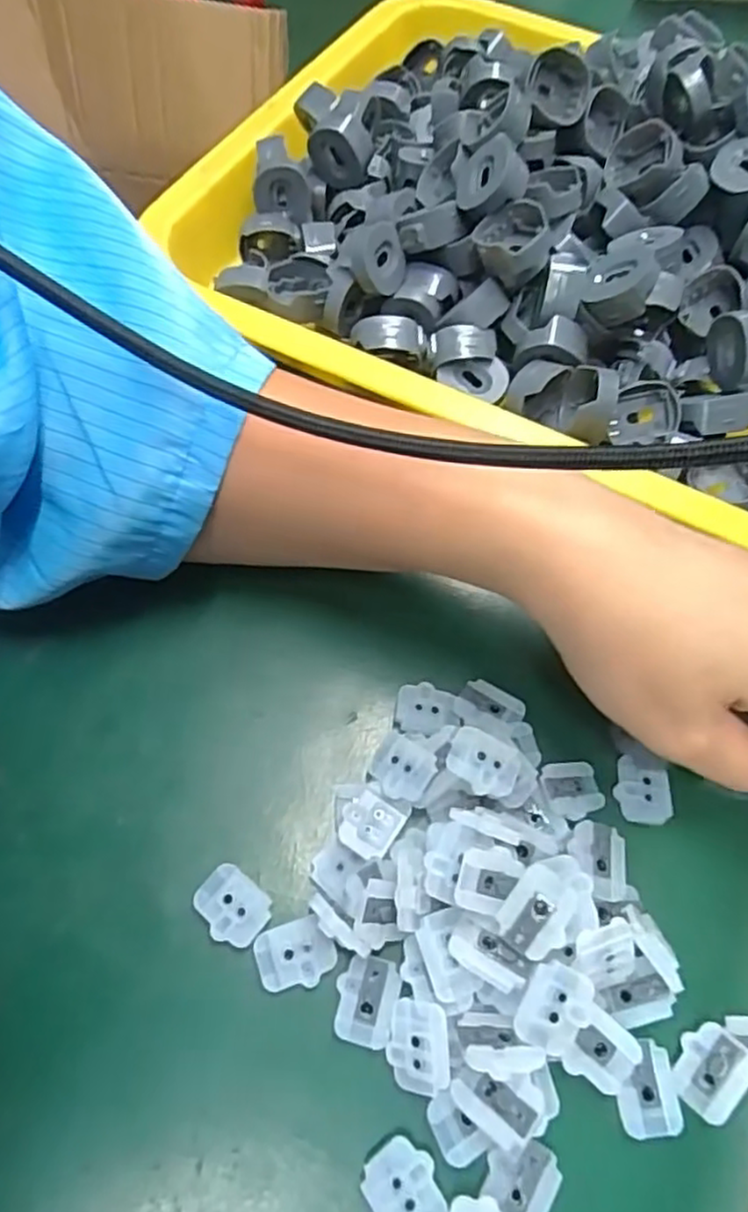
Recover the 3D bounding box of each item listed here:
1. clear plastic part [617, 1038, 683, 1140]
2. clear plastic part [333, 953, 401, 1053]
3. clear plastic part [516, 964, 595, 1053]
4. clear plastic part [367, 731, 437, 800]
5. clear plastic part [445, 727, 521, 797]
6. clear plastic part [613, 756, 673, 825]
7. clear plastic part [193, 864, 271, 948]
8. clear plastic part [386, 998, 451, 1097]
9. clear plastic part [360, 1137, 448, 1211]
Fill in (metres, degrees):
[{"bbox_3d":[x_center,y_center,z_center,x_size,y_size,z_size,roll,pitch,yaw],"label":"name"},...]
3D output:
[{"bbox_3d":[0.073,0.129,0.184,0.015,0.005,0.021,0,62,-4],"label":"clear plastic part"},{"bbox_3d":[-0.002,0.108,0.188,0.016,0.004,0.021,13,62,3],"label":"clear plastic part"},{"bbox_3d":[0.047,0.104,0.179,0.017,0.004,0.021,27,85,2],"label":"clear plastic part"},{"bbox_3d":[0.009,0.049,0.210,0.018,0.006,0.017,33,65,13],"label":"clear plastic part"},{"bbox_3d":[0.033,0.048,0.208,0.021,0.006,0.017,21,63,7],"label":"clear plastic part"},{"bbox_3d":[0.086,0.059,0.221,0.017,0.004,0.020,4,62,-2],"label":"clear plastic part"},{"bbox_3d":[-0.041,0.086,0.197,0.021,0.004,0.017,35,65,14],"label":"clear plastic part"},{"bbox_3d":[0.012,0.115,0.180,0.015,0.005,0.021,1,62,-4],"label":"clear plastic part"},{"bbox_3d":[0.008,0.145,0.170,0.017,0.004,0.021,-33,69,-19],"label":"clear plastic part"}]

